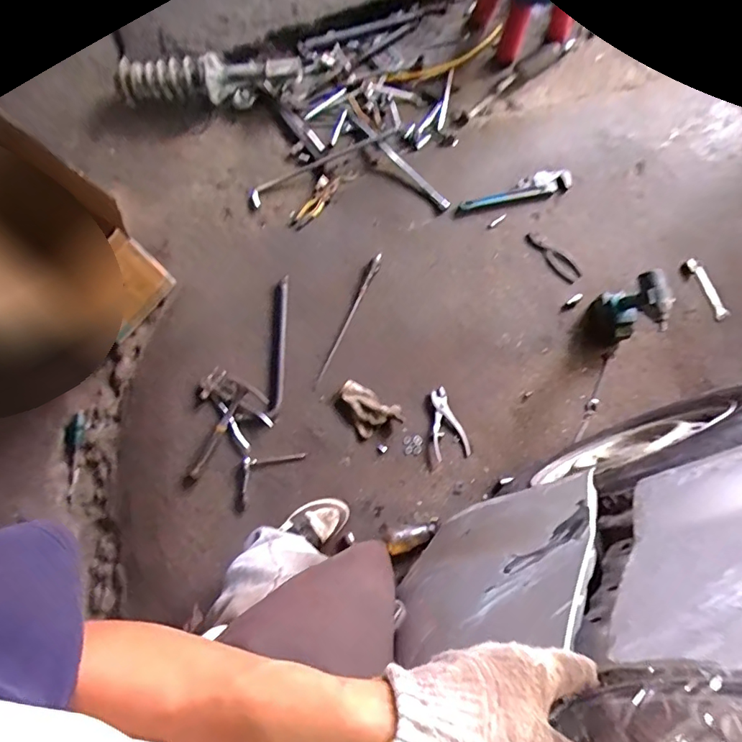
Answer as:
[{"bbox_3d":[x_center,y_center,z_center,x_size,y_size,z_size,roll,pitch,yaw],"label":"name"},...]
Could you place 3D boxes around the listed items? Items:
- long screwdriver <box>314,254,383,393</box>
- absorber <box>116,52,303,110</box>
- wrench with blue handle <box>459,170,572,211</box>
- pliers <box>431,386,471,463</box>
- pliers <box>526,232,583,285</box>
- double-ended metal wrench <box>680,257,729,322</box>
[{"bbox_3d":[-0.062,-0.150,1.405,0.026,0.025,0.433,24,81,5],"label":"long screwdriver"},{"bbox_3d":[-0.448,-0.841,1.387,0.489,0.149,0.118,-25,79,-32],"label":"absorber"},{"bbox_3d":[0.438,-0.546,1.462,0.343,0.048,0.073,-14,80,-2],"label":"wrench with blue handle"},{"bbox_3d":[0.213,0.147,1.359,0.095,0.013,0.197,-11,80,-2],"label":"pliers"},{"bbox_3d":[0.549,-0.345,1.443,0.063,0.014,0.196,-42,82,-7],"label":"pliers"},{"bbox_3d":[0.994,-0.243,1.426,0.056,0.018,0.199,-25,80,-4],"label":"double-ended metal wrench"}]

